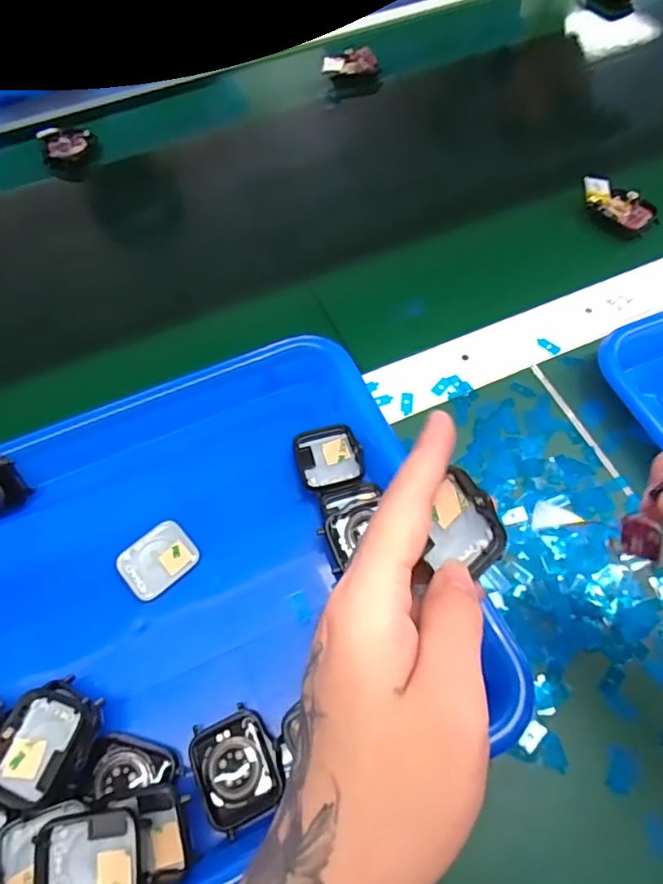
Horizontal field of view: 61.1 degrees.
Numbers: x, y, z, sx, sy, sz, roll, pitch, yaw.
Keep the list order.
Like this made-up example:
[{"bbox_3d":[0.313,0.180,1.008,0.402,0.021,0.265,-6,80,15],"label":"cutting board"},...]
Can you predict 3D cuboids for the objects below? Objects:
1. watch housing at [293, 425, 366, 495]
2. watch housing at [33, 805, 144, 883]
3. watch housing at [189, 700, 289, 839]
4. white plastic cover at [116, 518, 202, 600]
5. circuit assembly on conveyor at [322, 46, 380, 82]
[{"bbox_3d":[-0.002,0.010,0.333,0.037,0.010,0.041,-10,61,-8],"label":"watch housing"},{"bbox_3d":[-0.101,0.176,0.234,0.043,0.010,0.037,-7,61,-7],"label":"watch housing"},{"bbox_3d":[-0.044,0.150,0.260,0.037,0.014,0.045,-23,64,-15],"label":"watch housing"},{"bbox_3d":[-0.096,0.065,0.311,0.040,0.006,0.032,-39,69,-21],"label":"white plastic cover"},{"bbox_3d":[0.017,-0.367,0.552,0.053,0.025,0.025,-13,62,-5],"label":"circuit assembly on conveyor"}]

